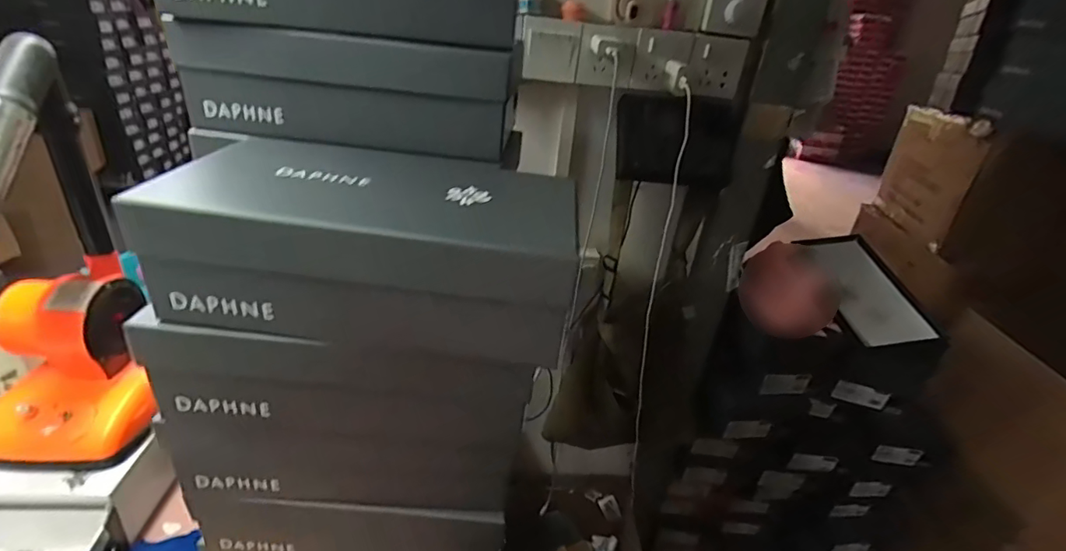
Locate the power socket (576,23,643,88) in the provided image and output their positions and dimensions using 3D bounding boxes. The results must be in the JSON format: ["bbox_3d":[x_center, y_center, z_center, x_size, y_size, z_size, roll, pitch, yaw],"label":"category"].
[{"bbox_3d":[0.112,-0.327,0.763,0.086,0.080,0.038,6,29,2],"label":"power socket"}]

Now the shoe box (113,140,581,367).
[{"bbox_3d":[-0.120,-0.026,0.407,0.304,0.103,0.167,7,28,0],"label":"shoe box"}]

